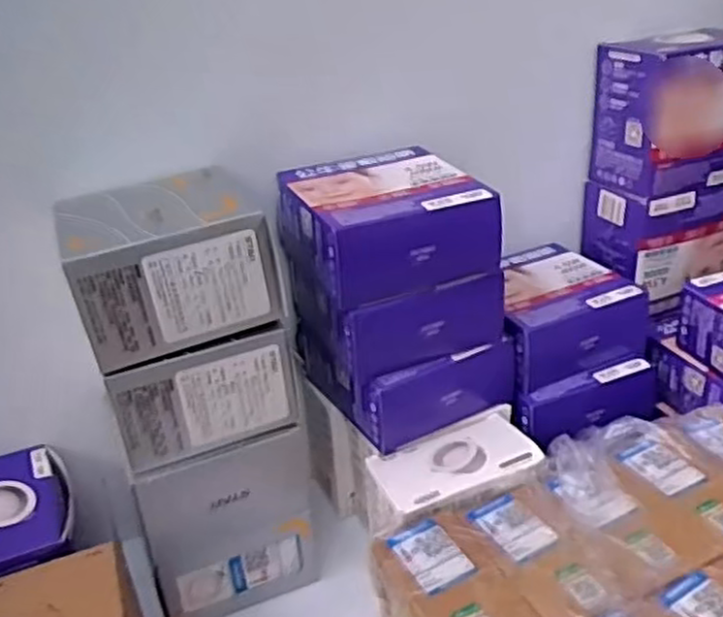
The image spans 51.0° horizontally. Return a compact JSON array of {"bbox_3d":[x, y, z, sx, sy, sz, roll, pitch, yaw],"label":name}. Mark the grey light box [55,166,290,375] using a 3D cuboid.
[{"bbox_3d":[-0.105,-0.026,0.404,0.102,0.066,0.092,-19,31,-24],"label":"grey light box"}]

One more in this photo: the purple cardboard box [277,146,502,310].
[{"bbox_3d":[0.013,-0.050,0.442,0.104,0.052,0.098,-13,29,-14],"label":"purple cardboard box"}]

